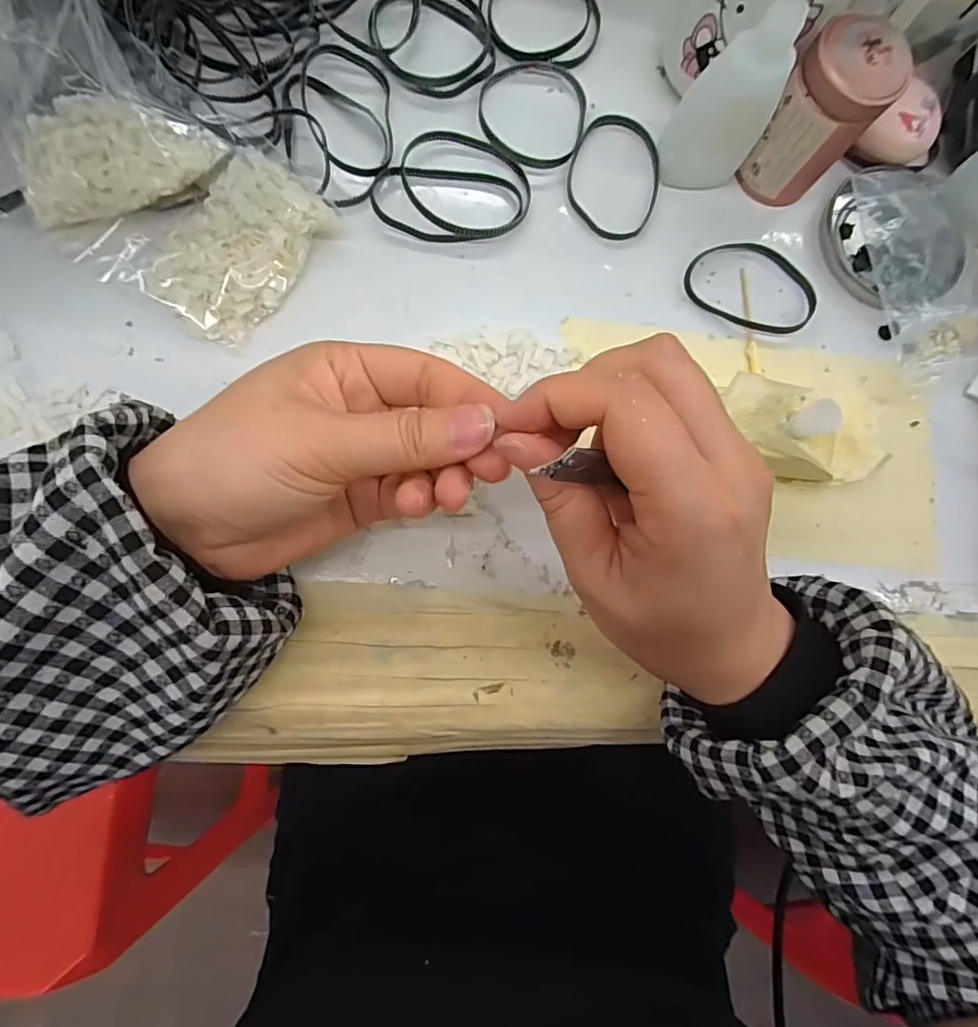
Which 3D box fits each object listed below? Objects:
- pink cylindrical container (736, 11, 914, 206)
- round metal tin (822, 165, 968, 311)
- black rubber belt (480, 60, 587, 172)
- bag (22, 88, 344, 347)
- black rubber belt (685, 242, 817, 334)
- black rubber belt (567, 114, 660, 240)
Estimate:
[{"bbox_3d":[0.158,-0.192,0.259,0.045,0.064,0.038,36,81,-3],"label":"pink cylindrical container"},{"bbox_3d":[0.224,-0.148,0.286,0.074,0.016,0.073,1,84,-8],"label":"round metal tin"},{"bbox_3d":[0.023,-0.207,0.273,0.055,0.004,0.062,7,83,-7],"label":"black rubber belt"},{"bbox_3d":[-0.137,-0.134,0.234,0.110,0.023,0.080,29,81,-4],"label":"bag"},{"bbox_3d":[0.139,-0.121,0.278,0.071,0.008,0.049,21,82,-5],"label":"black rubber belt"},{"bbox_3d":[0.066,-0.177,0.277,0.048,0.004,0.069,16,82,-6],"label":"black rubber belt"}]

